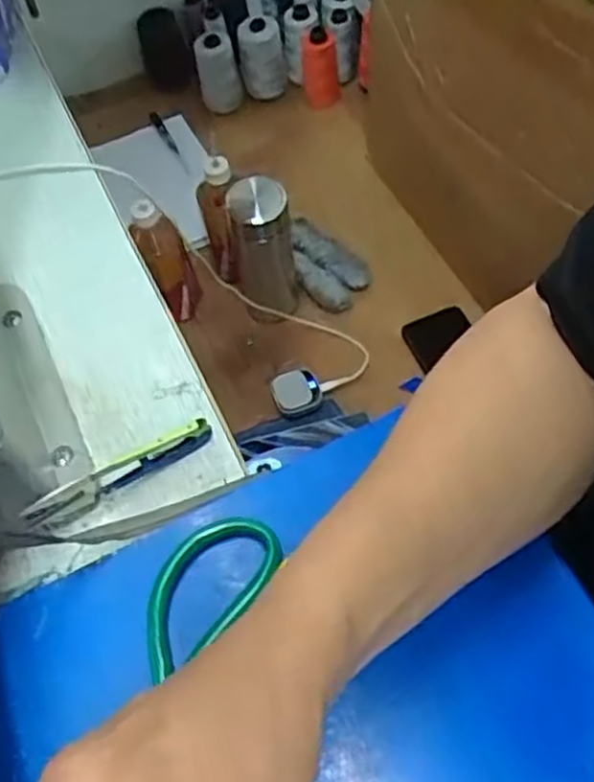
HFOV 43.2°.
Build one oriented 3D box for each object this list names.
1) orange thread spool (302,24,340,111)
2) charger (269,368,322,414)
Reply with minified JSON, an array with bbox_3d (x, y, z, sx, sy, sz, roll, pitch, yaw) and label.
[{"bbox_3d":[0.038,-0.483,1.135,0.059,0.122,0.061,-2,60,3],"label":"orange thread spool"},{"bbox_3d":[-0.001,-0.001,0.940,0.058,0.014,0.054,-22,61,-9],"label":"charger"}]

